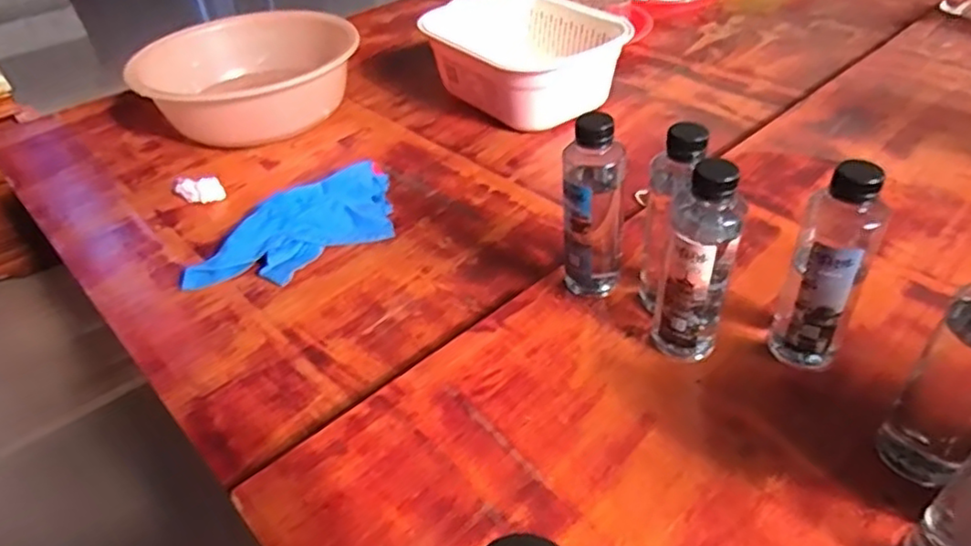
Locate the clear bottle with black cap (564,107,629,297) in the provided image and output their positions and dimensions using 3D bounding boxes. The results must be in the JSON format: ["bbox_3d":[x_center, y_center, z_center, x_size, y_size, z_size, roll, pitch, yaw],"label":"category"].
[{"bbox_3d":[0.098,-0.050,0.592,0.053,0.189,0.047,1,40,9],"label":"clear bottle with black cap"}]

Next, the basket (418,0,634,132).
[{"bbox_3d":[0.063,-0.326,0.988,0.220,0.113,0.285,-30,45,-26],"label":"basket"}]

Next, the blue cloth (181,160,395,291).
[{"bbox_3d":[-0.197,-0.055,0.748,0.134,0.038,0.278,24,48,31],"label":"blue cloth"}]

